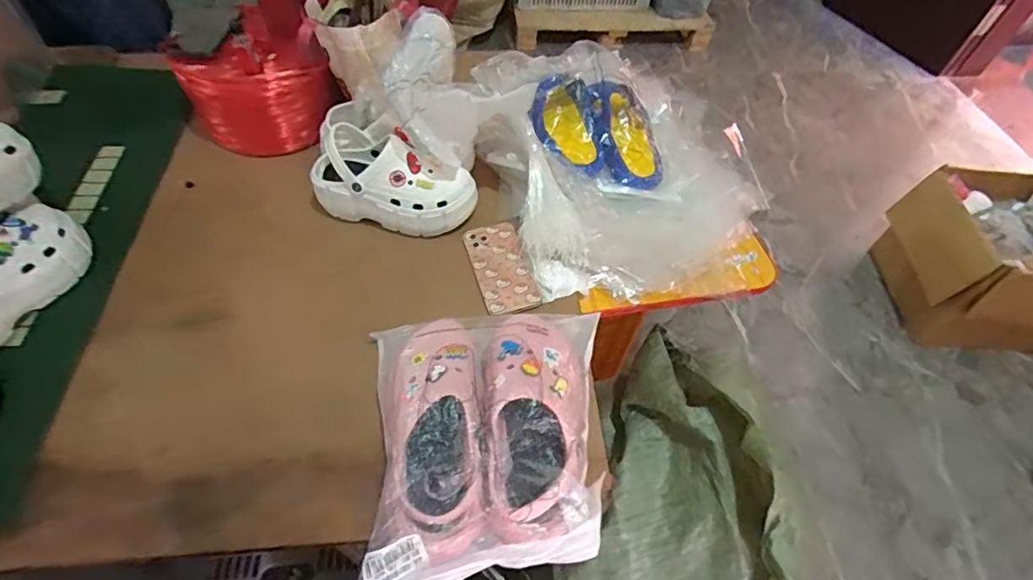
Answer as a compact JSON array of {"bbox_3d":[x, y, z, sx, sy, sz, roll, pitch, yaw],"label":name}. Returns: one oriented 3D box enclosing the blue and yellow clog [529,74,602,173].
[{"bbox_3d":[0.081,-0.272,0.869,0.103,0.063,0.183,-15,80,1],"label":"blue and yellow clog"}]

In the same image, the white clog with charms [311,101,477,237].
[{"bbox_3d":[-0.192,-0.184,0.830,0.257,0.113,0.144,9,54,3],"label":"white clog with charms"}]

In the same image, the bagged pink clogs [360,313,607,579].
[{"bbox_3d":[-0.025,0.159,0.577,0.280,0.092,0.326,-3,54,-6],"label":"bagged pink clogs"}]

